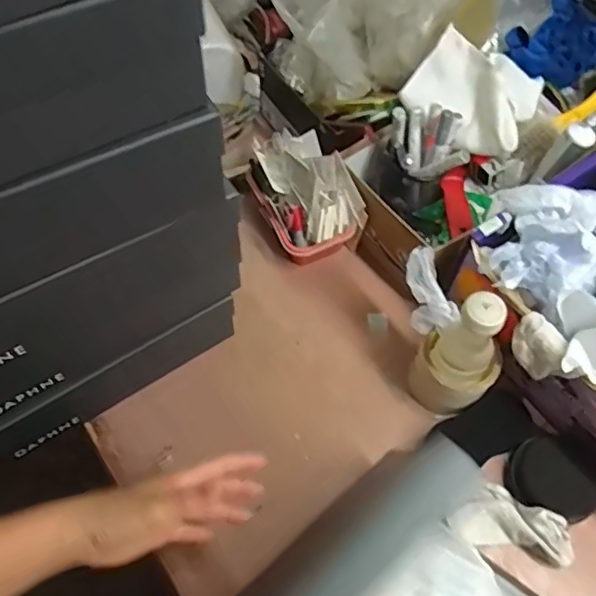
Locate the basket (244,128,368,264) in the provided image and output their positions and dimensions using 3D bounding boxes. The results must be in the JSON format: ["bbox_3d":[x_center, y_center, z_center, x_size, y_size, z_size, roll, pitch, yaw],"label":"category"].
[{"bbox_3d":[0.005,-0.135,0.781,0.110,0.125,0.175,-22,64,-13],"label":"basket"}]

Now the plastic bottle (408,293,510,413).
[{"bbox_3d":[0.174,0.061,0.616,0.085,0.180,0.074,32,65,15],"label":"plastic bottle"}]

